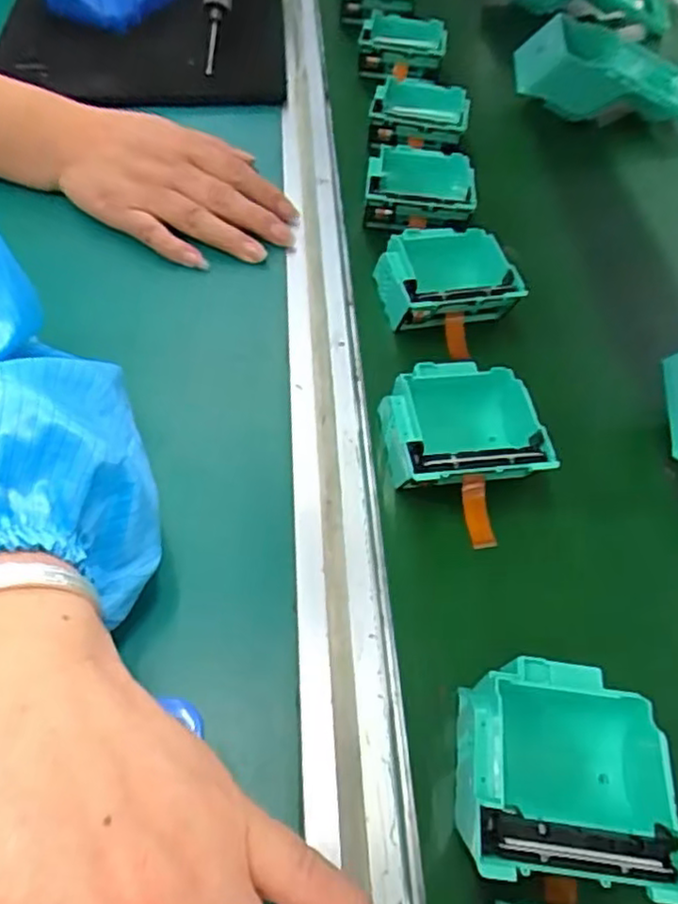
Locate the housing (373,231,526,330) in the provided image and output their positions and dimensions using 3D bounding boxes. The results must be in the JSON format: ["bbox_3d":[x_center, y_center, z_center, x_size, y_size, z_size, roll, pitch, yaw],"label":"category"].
[{"bbox_3d":[0.065,-0.110,0.429,0.075,0.040,0.073,-6,53,-8],"label":"housing"}]

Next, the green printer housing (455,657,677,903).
[{"bbox_3d":[0.083,0.123,0.262,0.081,0.036,0.080,7,52,1],"label":"green printer housing"}]

